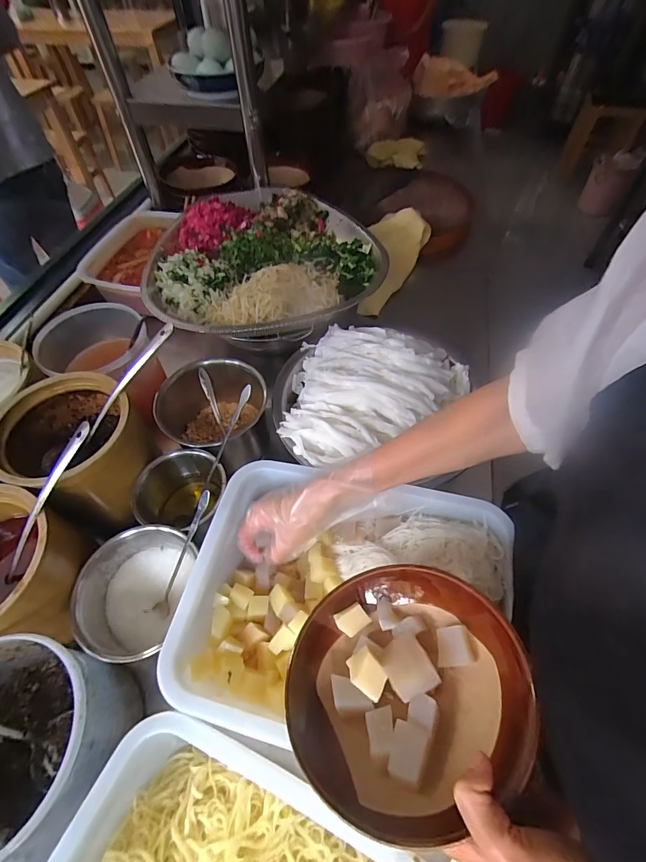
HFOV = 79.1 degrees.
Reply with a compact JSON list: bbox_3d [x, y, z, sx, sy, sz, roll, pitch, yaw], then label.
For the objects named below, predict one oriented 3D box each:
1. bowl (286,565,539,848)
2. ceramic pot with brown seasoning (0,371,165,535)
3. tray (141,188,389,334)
[{"bbox_3d":[0.064,0.203,0.318,0.179,0.072,0.180,-14,35,10],"label":"bowl"},{"bbox_3d":[-0.315,0.026,0.520,0.164,0.158,0.153,0,56,0],"label":"ceramic pot with brown seasoning"},{"bbox_3d":[-0.107,-0.299,0.666,0.381,0.054,0.392,-24,59,-16],"label":"tray"}]

